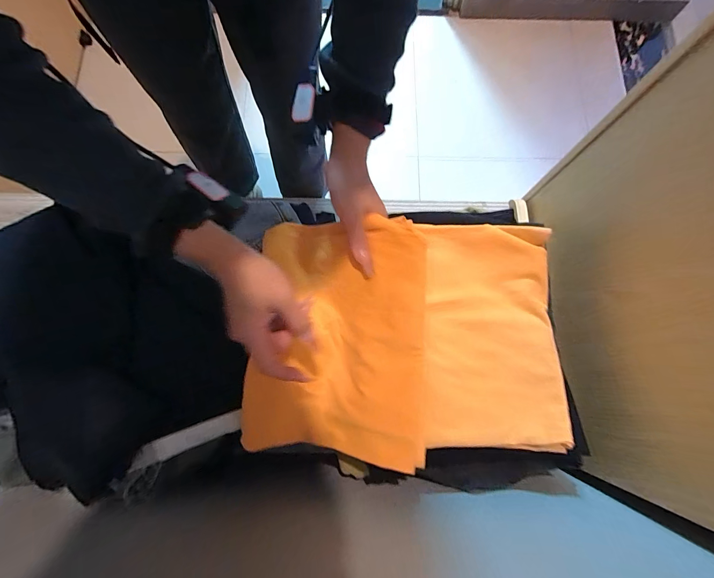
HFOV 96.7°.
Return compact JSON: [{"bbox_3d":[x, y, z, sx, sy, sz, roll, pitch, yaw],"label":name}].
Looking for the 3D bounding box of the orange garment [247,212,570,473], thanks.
[{"bbox_3d":[0.055,0.048,0.355,0.337,0.076,0.259,4,78,0],"label":"orange garment"}]

